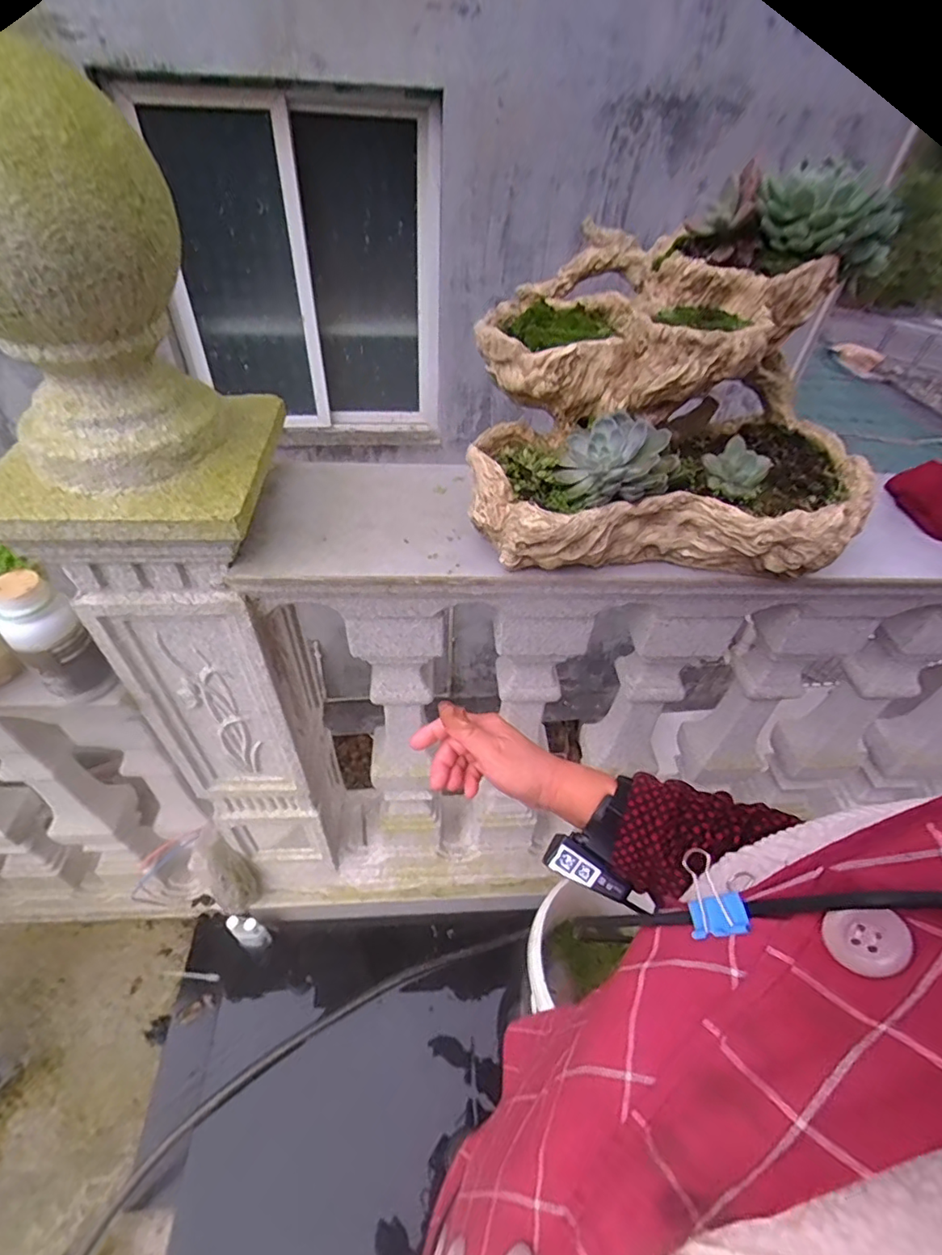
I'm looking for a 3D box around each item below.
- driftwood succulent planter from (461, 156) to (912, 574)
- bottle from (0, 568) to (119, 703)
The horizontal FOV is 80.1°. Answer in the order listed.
[{"bbox_3d":[0.222,-0.244,0.580,0.424,0.303,0.268,4,46,-1],"label":"driftwood succulent planter"},{"bbox_3d":[-0.483,0.017,0.648,0.063,0.165,0.066,33,53,24],"label":"bottle"}]

